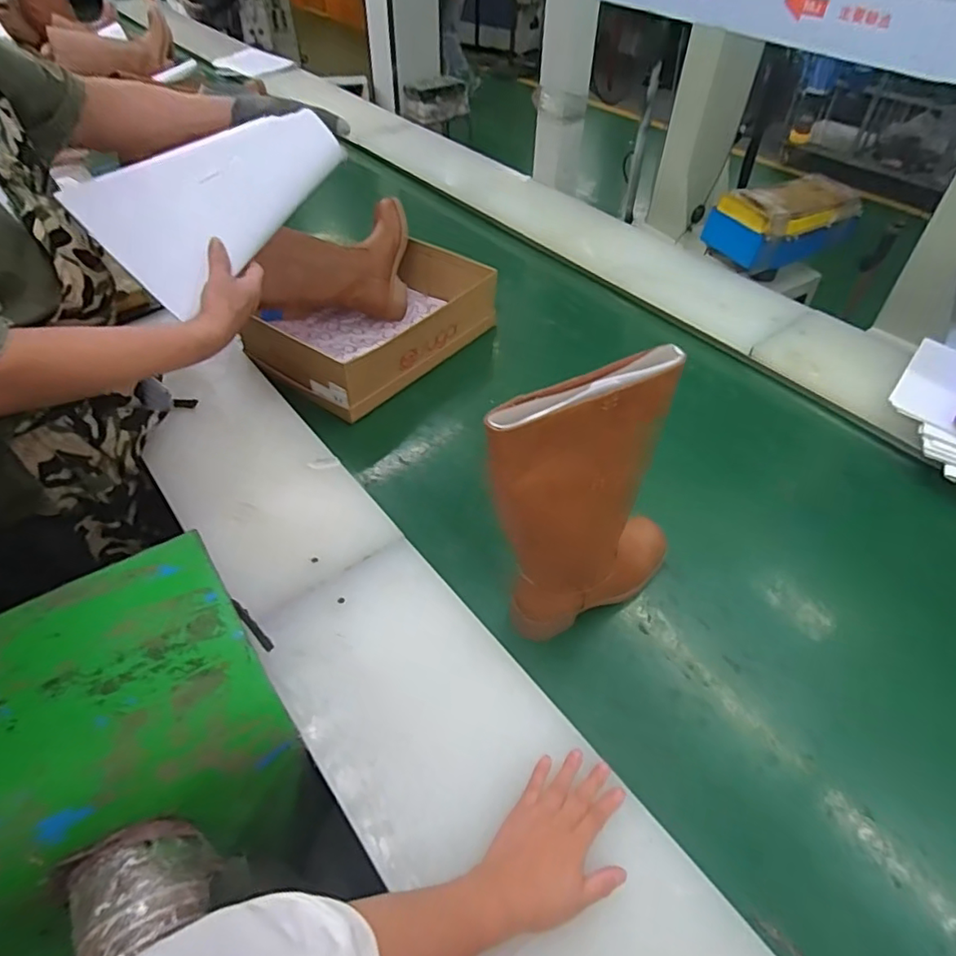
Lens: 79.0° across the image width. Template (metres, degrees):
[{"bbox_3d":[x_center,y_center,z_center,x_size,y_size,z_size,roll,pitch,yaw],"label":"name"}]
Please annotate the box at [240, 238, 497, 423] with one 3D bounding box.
[{"bbox_3d":[-0.200,-0.328,1.197,0.298,0.115,0.495,30,53,25],"label":"box"}]

